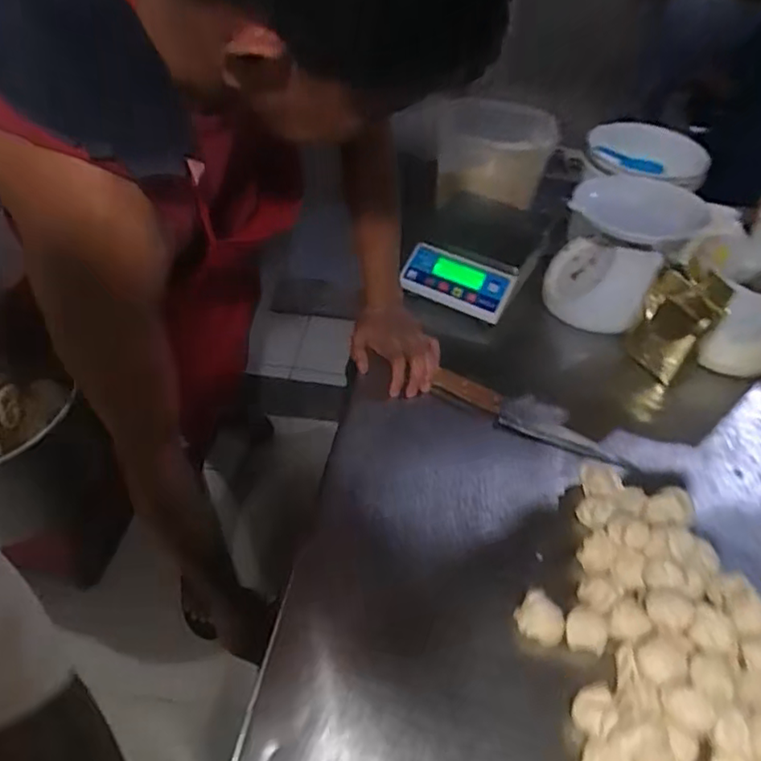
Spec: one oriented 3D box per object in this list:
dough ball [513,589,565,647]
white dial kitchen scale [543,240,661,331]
[{"bbox_3d":[0.163,0.244,0.615,0.047,0.026,0.044,3,45,-3],"label":"dough ball"},{"bbox_3d":[0.334,-0.152,0.935,0.154,0.122,0.101,18,47,15],"label":"white dial kitchen scale"}]

